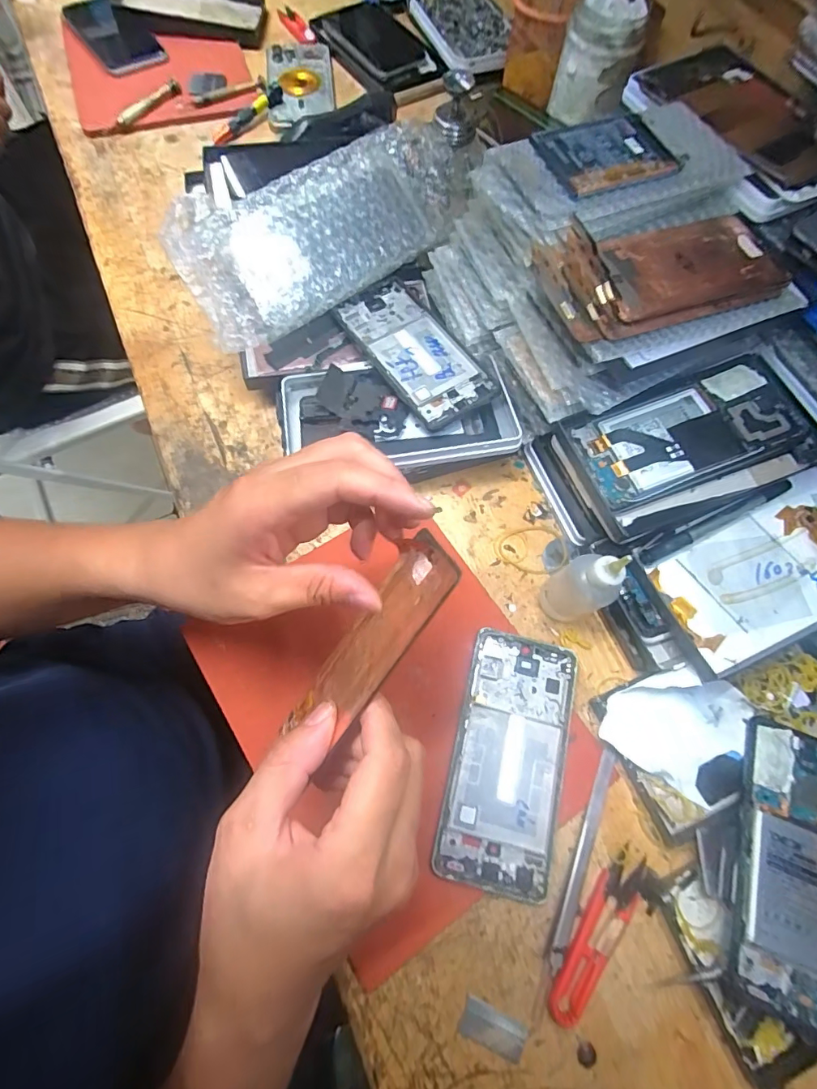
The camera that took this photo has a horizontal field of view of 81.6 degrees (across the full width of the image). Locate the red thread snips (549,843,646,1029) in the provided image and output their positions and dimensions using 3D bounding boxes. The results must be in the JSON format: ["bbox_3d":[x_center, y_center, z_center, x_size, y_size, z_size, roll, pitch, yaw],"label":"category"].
[{"bbox_3d":[0.118,0.239,0.291,0.026,0.016,0.099,40,77,12],"label":"red thread snips"}]

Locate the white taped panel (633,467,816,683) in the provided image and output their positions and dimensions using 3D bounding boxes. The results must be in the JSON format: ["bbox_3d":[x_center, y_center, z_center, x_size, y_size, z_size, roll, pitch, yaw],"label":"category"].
[{"bbox_3d":[0.251,0.022,0.337,0.151,0.013,0.091,-25,71,-6],"label":"white taped panel"}]

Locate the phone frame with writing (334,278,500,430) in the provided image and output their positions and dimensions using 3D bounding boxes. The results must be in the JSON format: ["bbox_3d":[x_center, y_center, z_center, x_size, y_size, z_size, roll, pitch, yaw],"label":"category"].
[{"bbox_3d":[0.005,-0.164,0.404,0.069,0.009,0.151,-34,75,-10],"label":"phone frame with writing"}]

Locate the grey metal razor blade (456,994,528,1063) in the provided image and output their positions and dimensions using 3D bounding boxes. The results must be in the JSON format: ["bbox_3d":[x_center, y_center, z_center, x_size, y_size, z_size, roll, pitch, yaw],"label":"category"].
[{"bbox_3d":[0.049,0.279,0.272,0.037,0.005,0.019,19,74,6],"label":"grey metal razor blade"}]

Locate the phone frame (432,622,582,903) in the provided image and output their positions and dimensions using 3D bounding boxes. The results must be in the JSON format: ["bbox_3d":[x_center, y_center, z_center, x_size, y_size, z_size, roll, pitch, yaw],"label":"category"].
[{"bbox_3d":[0.069,0.141,0.319,0.071,0.013,0.159,14,73,5],"label":"phone frame"}]

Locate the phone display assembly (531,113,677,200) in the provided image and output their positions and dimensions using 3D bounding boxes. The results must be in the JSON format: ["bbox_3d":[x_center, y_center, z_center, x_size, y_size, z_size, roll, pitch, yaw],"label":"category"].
[{"bbox_3d":[0.134,-0.266,0.320,0.082,0.009,0.062,-22,72,-10],"label":"phone display assembly"}]

